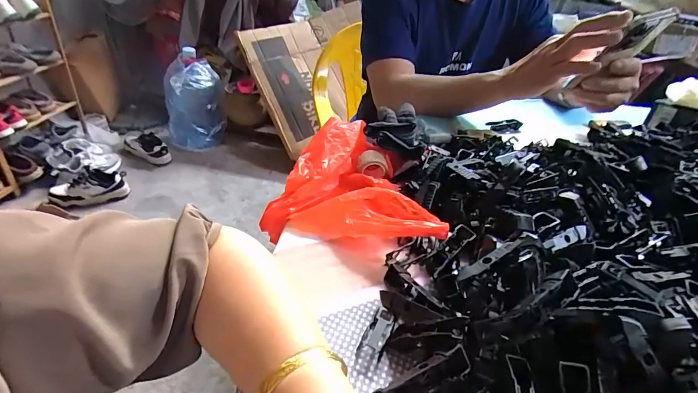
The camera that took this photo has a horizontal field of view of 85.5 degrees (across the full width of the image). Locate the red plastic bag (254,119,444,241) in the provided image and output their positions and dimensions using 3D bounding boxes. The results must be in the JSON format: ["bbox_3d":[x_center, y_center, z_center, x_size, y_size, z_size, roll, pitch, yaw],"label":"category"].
[{"bbox_3d":[0.010,-0.020,0.428,0.177,0.058,0.170,9,36,5],"label":"red plastic bag"}]

